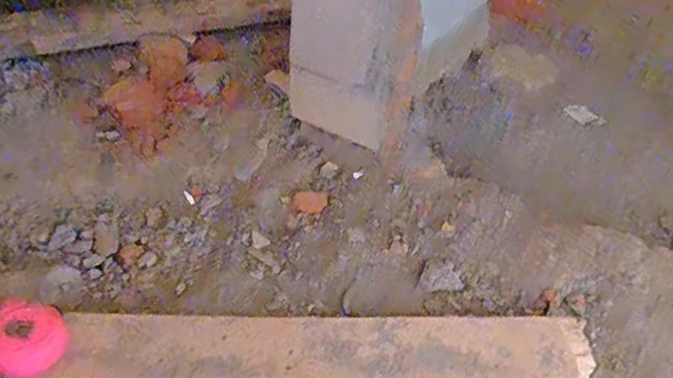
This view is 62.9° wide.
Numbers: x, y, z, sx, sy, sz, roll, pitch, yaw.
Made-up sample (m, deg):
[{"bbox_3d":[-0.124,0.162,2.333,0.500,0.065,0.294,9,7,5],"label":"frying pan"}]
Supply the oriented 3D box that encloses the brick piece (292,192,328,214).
[{"bbox_3d":[-0.044,0.023,0.906,0.055,0.011,0.059,6,39,0],"label":"brick piece"}]

